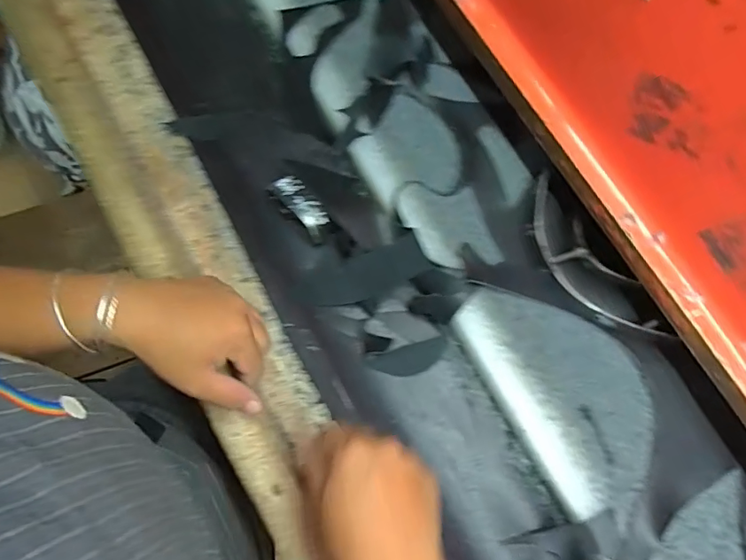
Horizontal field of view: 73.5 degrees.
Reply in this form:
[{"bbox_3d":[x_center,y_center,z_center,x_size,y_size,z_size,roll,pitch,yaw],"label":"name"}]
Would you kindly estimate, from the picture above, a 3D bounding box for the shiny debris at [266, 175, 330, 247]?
[{"bbox_3d":[-0.070,-0.072,0.489,0.032,0.021,0.072,-42,80,-9],"label":"shiny debris"}]

